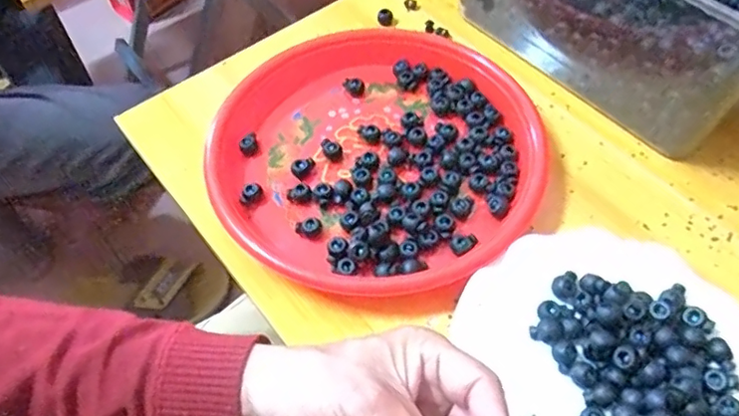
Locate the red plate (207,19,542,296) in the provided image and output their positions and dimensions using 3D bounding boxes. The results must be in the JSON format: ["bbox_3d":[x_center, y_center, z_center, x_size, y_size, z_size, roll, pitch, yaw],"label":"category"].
[{"bbox_3d":[0.008,-0.050,0.461,0.240,0.035,0.265,7,57,8],"label":"red plate"}]

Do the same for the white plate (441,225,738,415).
[{"bbox_3d":[0.152,0.095,0.358,0.166,0.033,0.180,-1,56,2],"label":"white plate"}]

